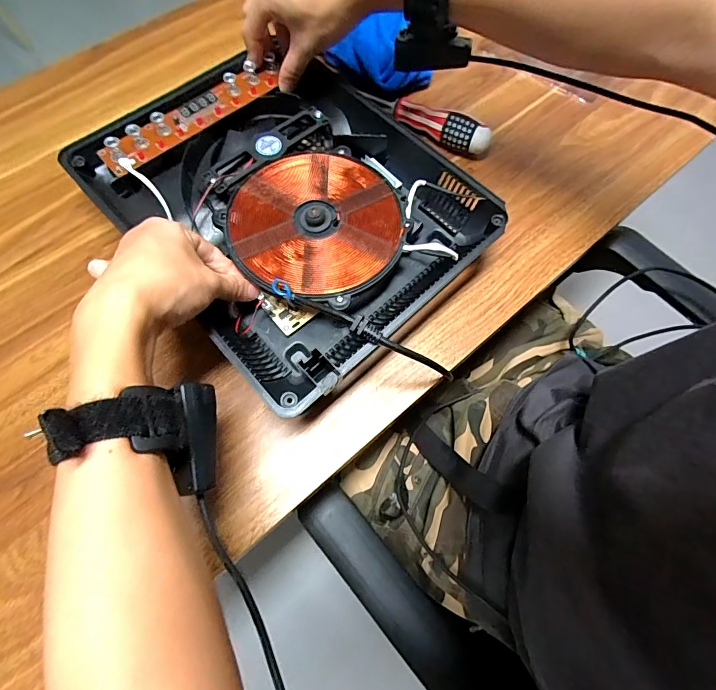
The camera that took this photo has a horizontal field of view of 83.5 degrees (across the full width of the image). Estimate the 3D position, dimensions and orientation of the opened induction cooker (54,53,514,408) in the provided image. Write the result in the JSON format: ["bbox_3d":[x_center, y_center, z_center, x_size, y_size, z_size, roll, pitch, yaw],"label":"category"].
[{"bbox_3d":[-0.062,-0.136,0.385,0.268,0.050,0.365,-41,75,-15],"label":"opened induction cooker"}]

